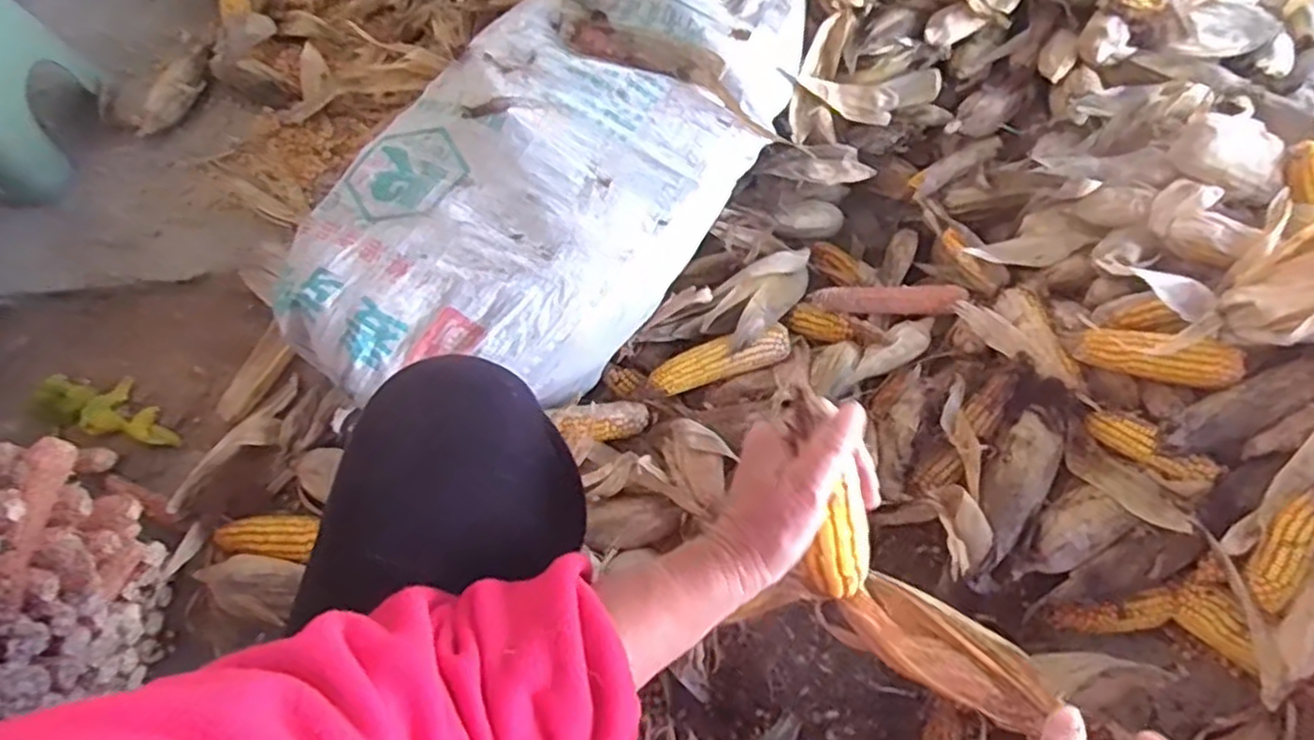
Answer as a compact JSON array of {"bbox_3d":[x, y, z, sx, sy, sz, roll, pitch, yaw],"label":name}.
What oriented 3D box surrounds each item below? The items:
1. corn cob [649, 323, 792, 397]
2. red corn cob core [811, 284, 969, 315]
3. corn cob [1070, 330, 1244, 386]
[{"bbox_3d":[0.073,-0.009,0.856,0.163,0.042,0.041,-16,61,-5],"label":"corn cob"},{"bbox_3d":[0.272,-0.082,0.877,0.172,0.031,0.032,-1,61,3],"label":"red corn cob core"},{"bbox_3d":[0.517,-0.016,0.766,0.147,0.044,0.034,12,62,10],"label":"corn cob"}]

